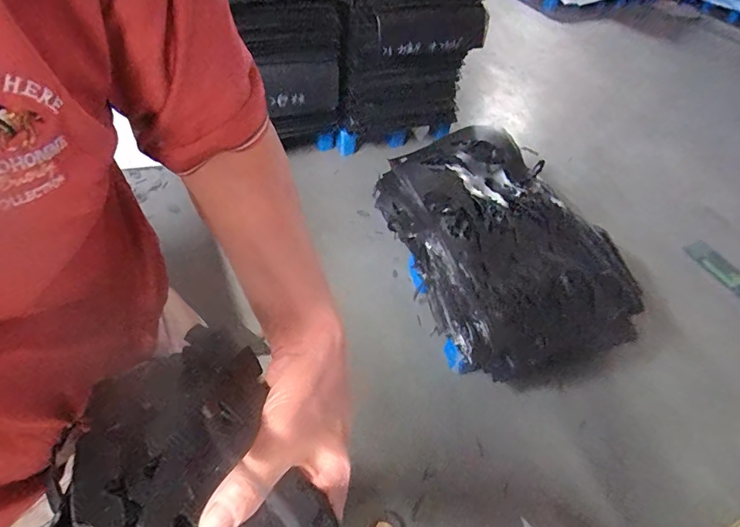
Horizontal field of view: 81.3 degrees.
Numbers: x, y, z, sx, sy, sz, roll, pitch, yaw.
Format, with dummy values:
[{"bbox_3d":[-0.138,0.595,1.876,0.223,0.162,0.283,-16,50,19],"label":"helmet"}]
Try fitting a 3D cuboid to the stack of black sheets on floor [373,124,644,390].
[{"bbox_3d":[0.435,-0.077,1.443,0.621,0.250,0.929,-12,51,-16],"label":"stack of black sheets on floor"}]

